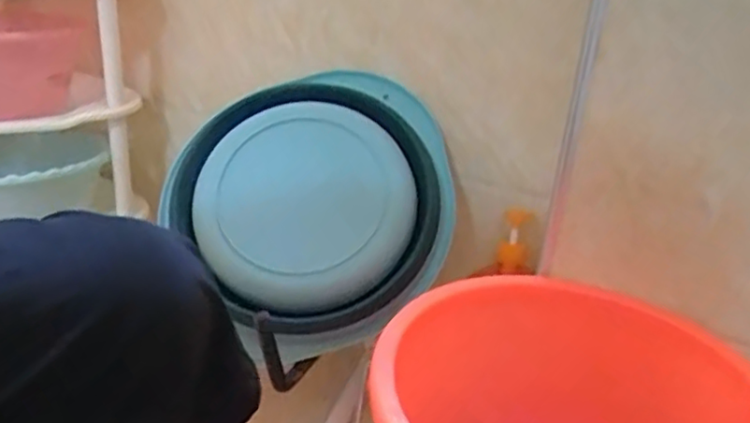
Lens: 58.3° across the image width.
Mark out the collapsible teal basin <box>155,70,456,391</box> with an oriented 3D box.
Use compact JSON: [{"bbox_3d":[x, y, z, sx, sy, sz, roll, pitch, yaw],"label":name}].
[{"bbox_3d":[-0.073,-0.025,0.851,0.349,0.058,0.351,-1,70,3],"label":"collapsible teal basin"}]

